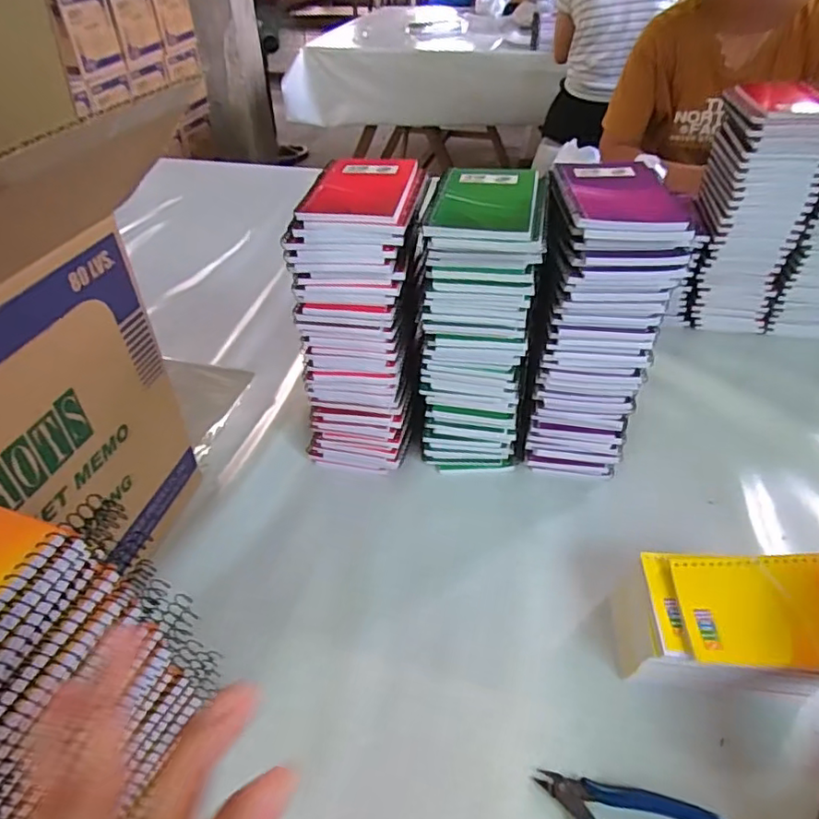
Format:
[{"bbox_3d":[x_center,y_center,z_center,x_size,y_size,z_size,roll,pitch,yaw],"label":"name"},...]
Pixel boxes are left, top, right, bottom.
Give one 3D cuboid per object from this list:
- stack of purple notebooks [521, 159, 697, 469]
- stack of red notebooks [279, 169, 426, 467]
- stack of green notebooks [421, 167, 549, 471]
[{"bbox_3d":[0.172,-0.072,0.550,0.106,0.275,0.115,2,41,6],"label":"stack of purple notebooks"},{"bbox_3d":[-0.046,-0.080,0.569,0.116,0.272,0.135,0,41,3],"label":"stack of red notebooks"},{"bbox_3d":[0.068,-0.067,0.550,0.095,0.273,0.118,9,42,13],"label":"stack of green notebooks"}]

